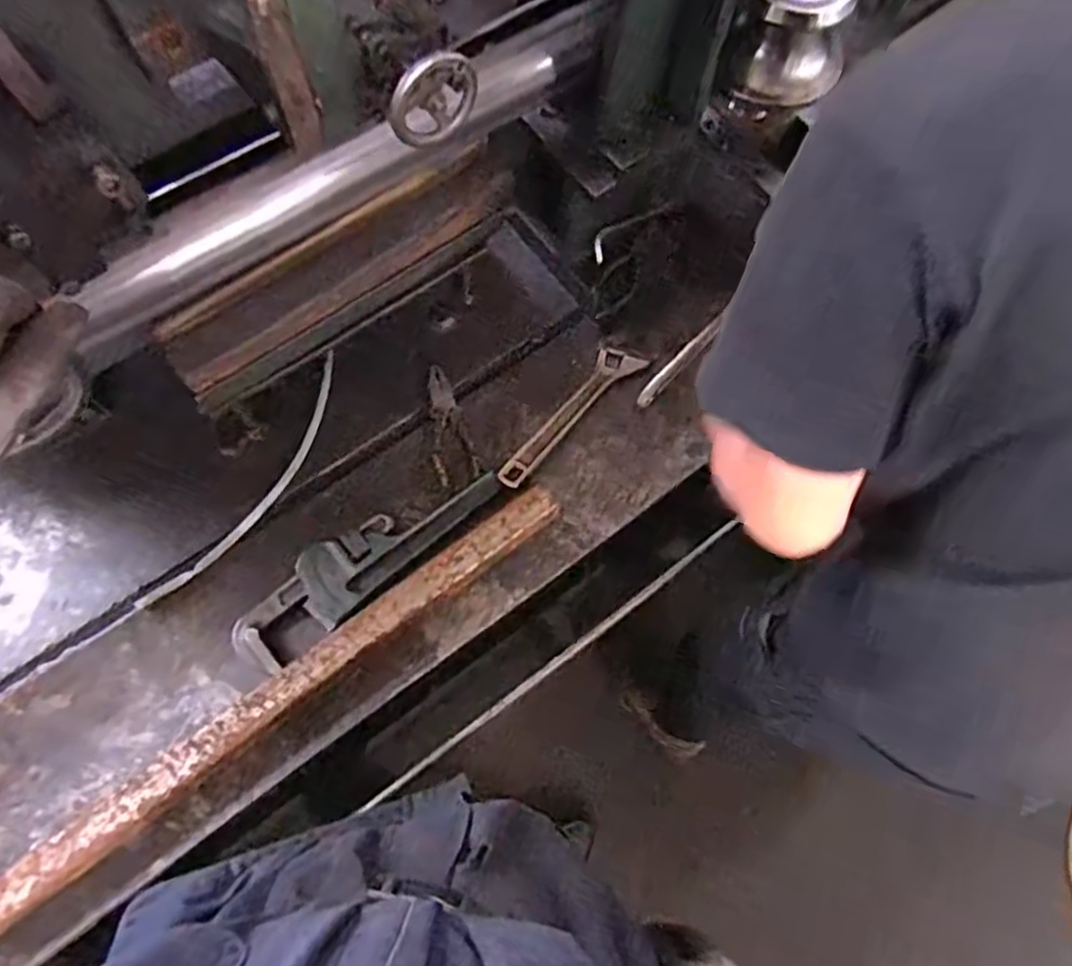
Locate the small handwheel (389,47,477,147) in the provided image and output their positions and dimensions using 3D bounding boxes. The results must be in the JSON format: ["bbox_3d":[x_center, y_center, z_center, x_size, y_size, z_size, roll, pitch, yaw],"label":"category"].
[{"bbox_3d":[-0.083,-0.309,0.571,0.077,0.079,0.017,-32,75,-12],"label":"small handwheel"}]

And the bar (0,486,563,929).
[{"bbox_3d":[-0.302,0.252,0.829,0.801,0.064,0.050,-36,76,-13],"label":"bar"}]

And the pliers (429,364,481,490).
[{"bbox_3d":[-0.126,-0.079,0.963,0.055,0.015,0.163,-18,72,-8],"label":"pliers"}]

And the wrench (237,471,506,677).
[{"bbox_3d":[-0.216,0.090,0.902,0.360,0.029,0.093,-41,77,-14],"label":"wrench"}]

